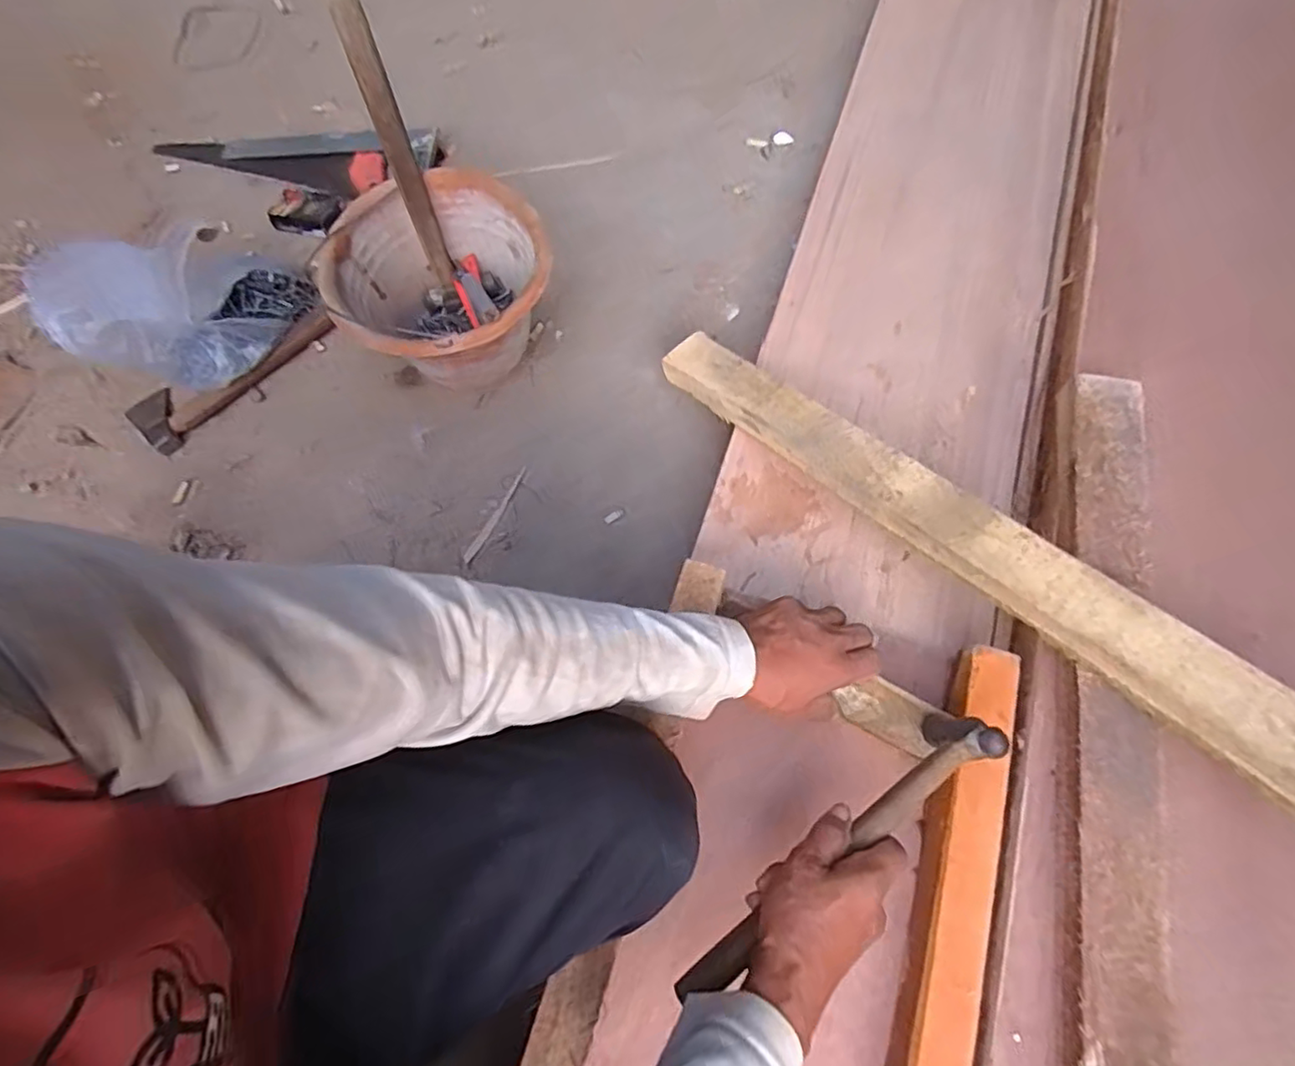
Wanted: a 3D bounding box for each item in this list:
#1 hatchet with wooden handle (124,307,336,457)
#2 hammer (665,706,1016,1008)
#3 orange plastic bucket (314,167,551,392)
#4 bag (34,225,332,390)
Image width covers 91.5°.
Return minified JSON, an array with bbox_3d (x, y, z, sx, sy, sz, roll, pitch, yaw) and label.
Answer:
[{"bbox_3d":[-0.556,-0.222,0.847,0.287,0.032,0.096,-43,76,-11],"label":"hatchet with wooden handle"},{"bbox_3d":[0.138,0.234,0.465,0.285,0.071,0.030,-38,75,-7],"label":"hammer"},{"bbox_3d":[-0.245,-0.281,0.777,0.265,0.167,0.222,-25,73,-6],"label":"orange plastic bucket"},{"bbox_3d":[-0.584,-0.289,0.800,0.171,0.168,0.256,39,78,13],"label":"bag"}]

